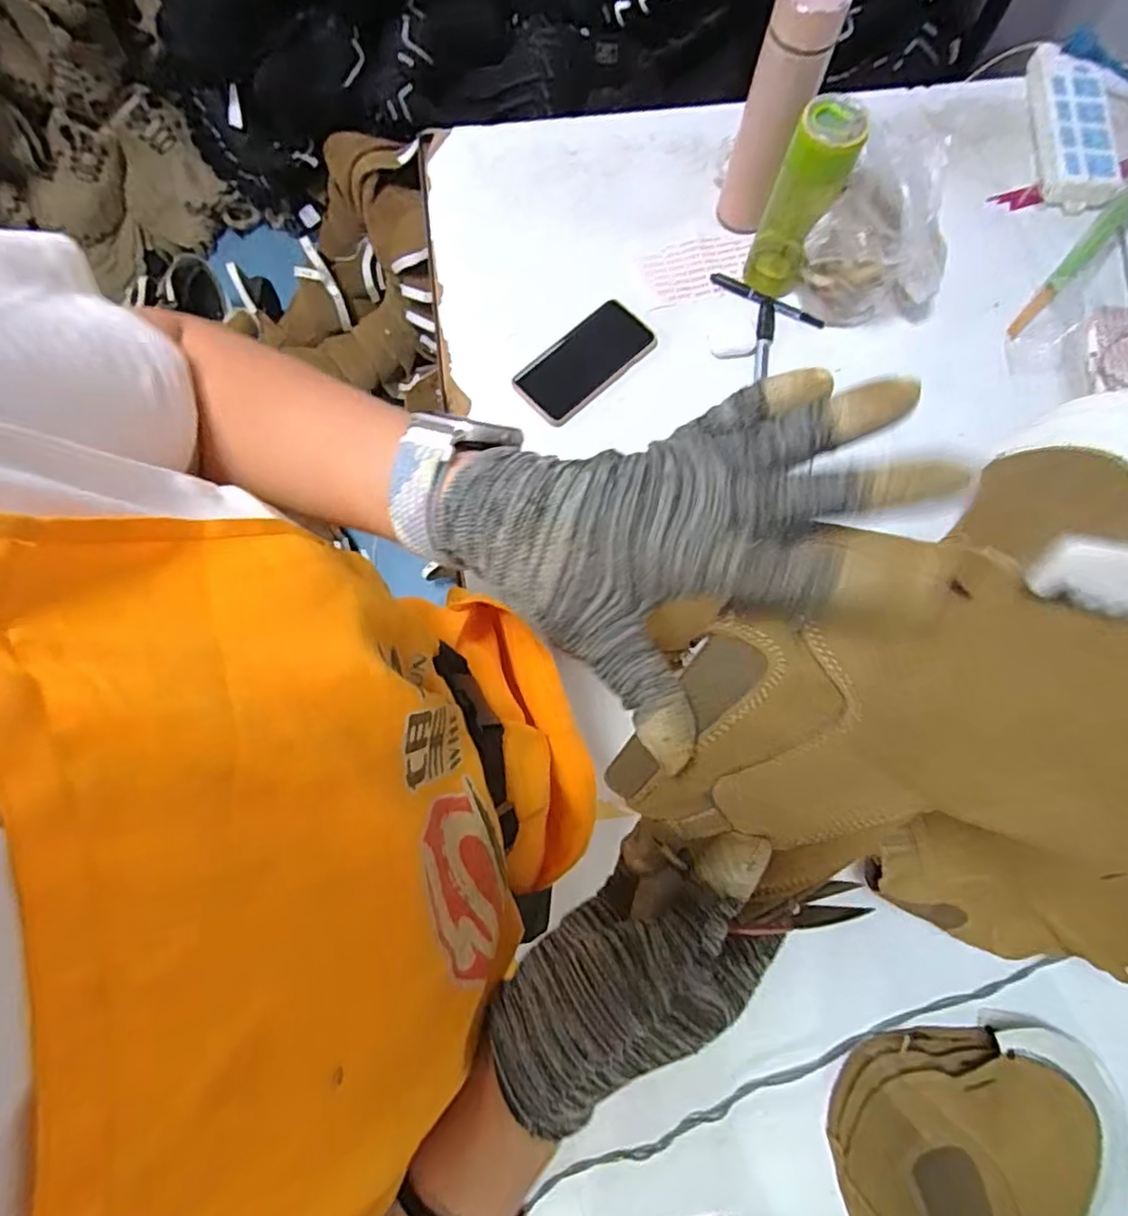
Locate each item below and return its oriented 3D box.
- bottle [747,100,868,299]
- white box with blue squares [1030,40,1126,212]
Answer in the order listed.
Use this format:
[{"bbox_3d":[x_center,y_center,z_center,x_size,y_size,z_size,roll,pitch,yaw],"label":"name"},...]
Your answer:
[{"bbox_3d":[0.248,-0.425,0.647,0.064,0.187,0.062,22,76,5],"label":"bottle"},{"bbox_3d":[0.641,-0.609,0.780,0.099,0.025,0.244,10,75,2],"label":"white box with blue squares"}]

